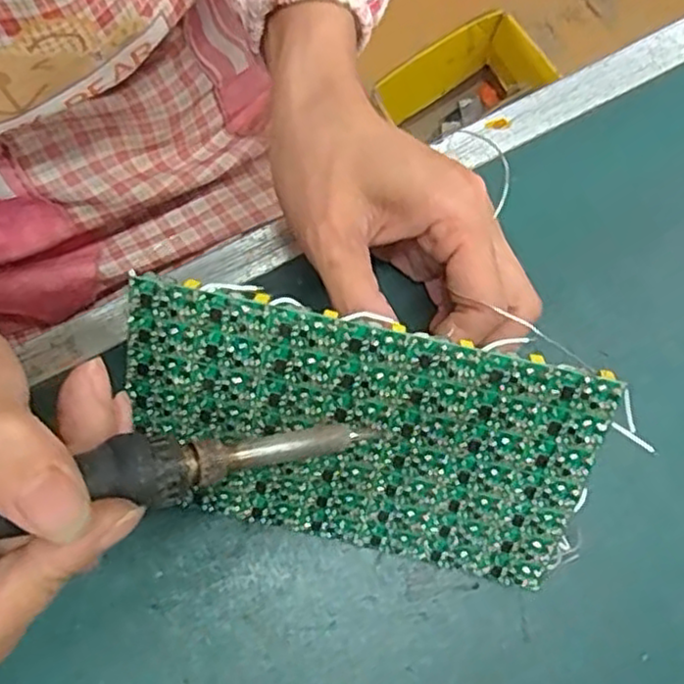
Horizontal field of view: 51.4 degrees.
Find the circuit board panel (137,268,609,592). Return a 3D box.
[{"bbox_3d":[0.003,0.037,0.258,0.164,0.004,0.094,13,119,2],"label":"circuit board panel"}]

